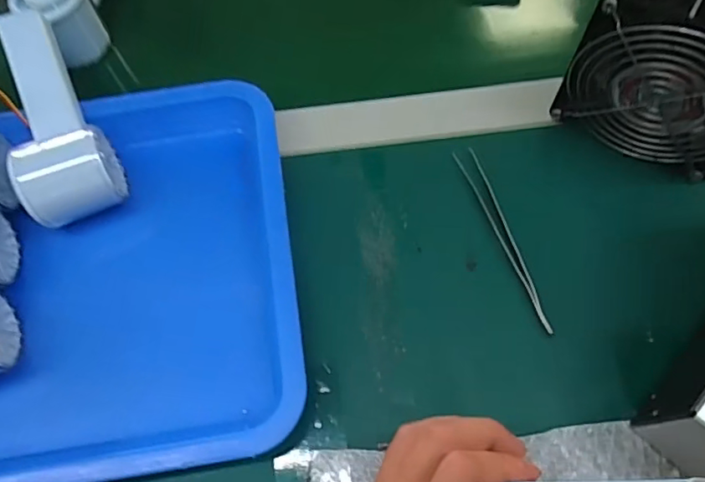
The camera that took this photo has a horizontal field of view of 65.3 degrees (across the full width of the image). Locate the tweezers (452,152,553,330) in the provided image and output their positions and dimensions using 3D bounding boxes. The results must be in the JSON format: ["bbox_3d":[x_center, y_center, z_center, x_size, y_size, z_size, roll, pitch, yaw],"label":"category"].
[{"bbox_3d":[0.106,-0.005,0.380,0.015,0.004,0.144,-18,64,-8],"label":"tweezers"}]

